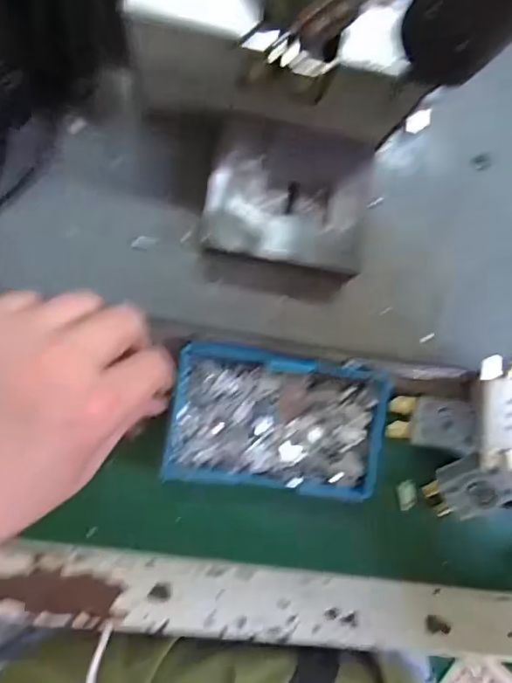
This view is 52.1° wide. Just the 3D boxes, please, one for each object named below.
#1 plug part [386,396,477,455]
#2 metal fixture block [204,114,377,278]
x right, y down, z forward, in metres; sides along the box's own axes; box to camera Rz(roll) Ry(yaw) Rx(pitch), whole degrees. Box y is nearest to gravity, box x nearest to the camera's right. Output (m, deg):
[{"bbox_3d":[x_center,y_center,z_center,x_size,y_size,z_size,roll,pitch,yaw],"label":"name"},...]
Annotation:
[{"bbox_3d":[0.104,0.048,0.310,0.045,0.015,0.029,7,85,16],"label":"plug part"},{"bbox_3d":[0.016,-0.072,0.268,0.079,0.029,0.067,10,87,-8],"label":"metal fixture block"}]

